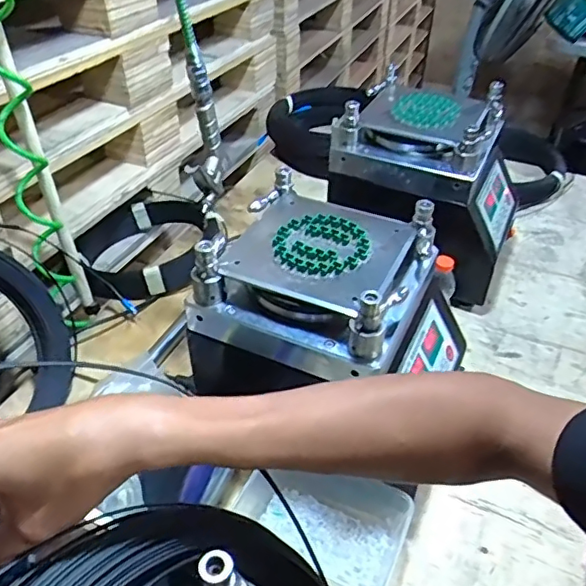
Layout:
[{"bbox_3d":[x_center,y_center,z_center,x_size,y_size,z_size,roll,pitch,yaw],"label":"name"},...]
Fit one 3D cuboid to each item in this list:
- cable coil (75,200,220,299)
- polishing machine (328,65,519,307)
[{"bbox_3d":[-0.264,-0.089,1.025,0.232,0.063,0.272,13,42,12],"label":"cable coil"},{"bbox_3d":[0.225,-0.174,0.946,0.279,0.272,0.214,20,44,19],"label":"polishing machine"}]

